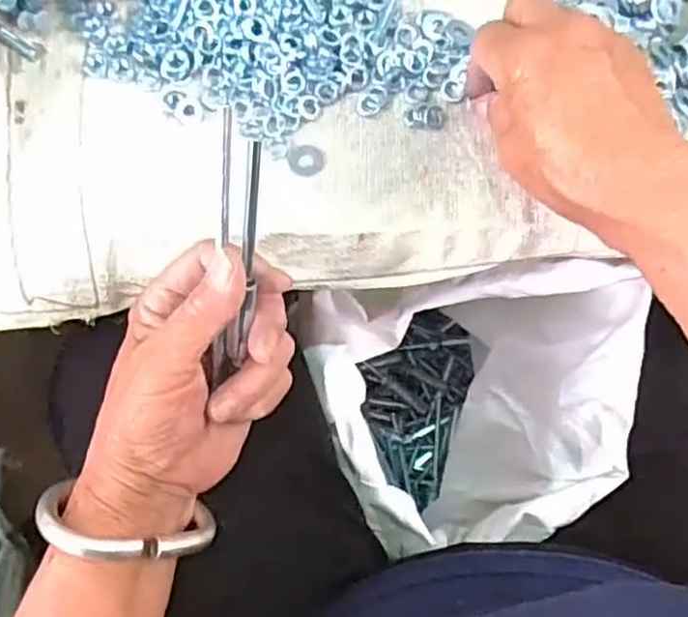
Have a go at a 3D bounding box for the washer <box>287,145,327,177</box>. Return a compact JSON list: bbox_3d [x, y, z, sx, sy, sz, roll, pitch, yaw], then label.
[{"bbox_3d":[-0.020,-0.081,0.387,0.020,0.004,0.019,3,76,0],"label":"washer"}]

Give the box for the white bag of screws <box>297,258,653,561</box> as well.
[{"bbox_3d":[0.102,0.098,0.629,0.222,0.318,0.192,-14,76,-4],"label":"white bag of screws"}]

